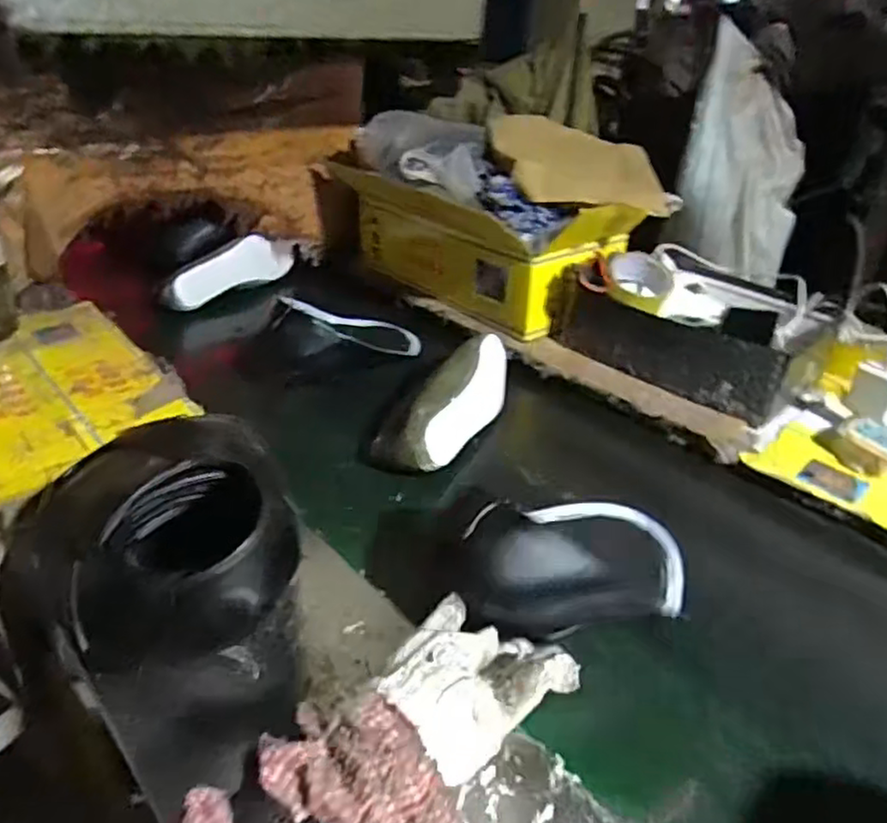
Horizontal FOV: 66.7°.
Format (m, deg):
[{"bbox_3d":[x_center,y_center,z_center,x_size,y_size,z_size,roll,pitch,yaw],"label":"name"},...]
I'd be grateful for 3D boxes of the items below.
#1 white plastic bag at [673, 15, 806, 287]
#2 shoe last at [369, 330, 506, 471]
[{"bbox_3d":[0.735,-0.589,1.624,0.369,0.570,0.095,-11,23,-25],"label":"white plastic bag"},{"bbox_3d":[0.011,-0.019,0.838,0.090,0.072,0.259,18,35,24],"label":"shoe last"}]

